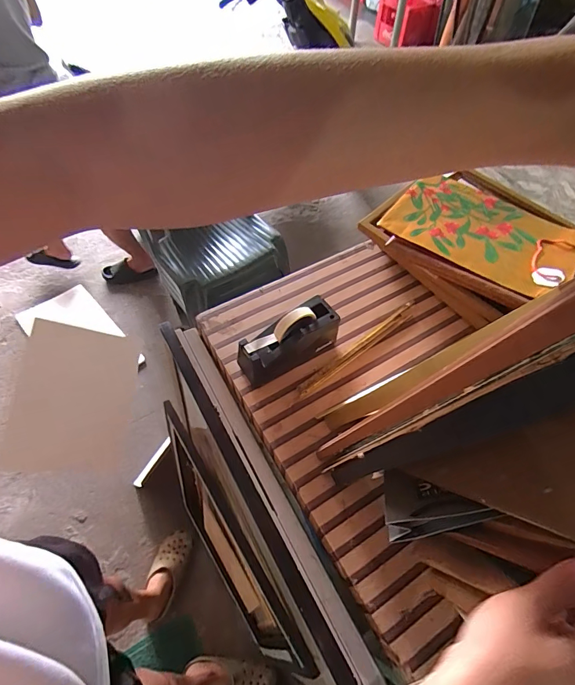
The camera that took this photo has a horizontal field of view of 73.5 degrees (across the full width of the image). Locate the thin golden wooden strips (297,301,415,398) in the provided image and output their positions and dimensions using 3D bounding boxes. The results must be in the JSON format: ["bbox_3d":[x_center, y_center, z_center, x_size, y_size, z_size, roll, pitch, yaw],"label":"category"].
[{"bbox_3d":[0.156,0.009,0.814,0.343,0.007,0.027,-35,64,-21],"label":"thin golden wooden strips"}]

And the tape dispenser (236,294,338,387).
[{"bbox_3d":[0.004,-0.012,0.752,0.211,0.114,0.080,-27,61,-17],"label":"tape dispenser"}]

